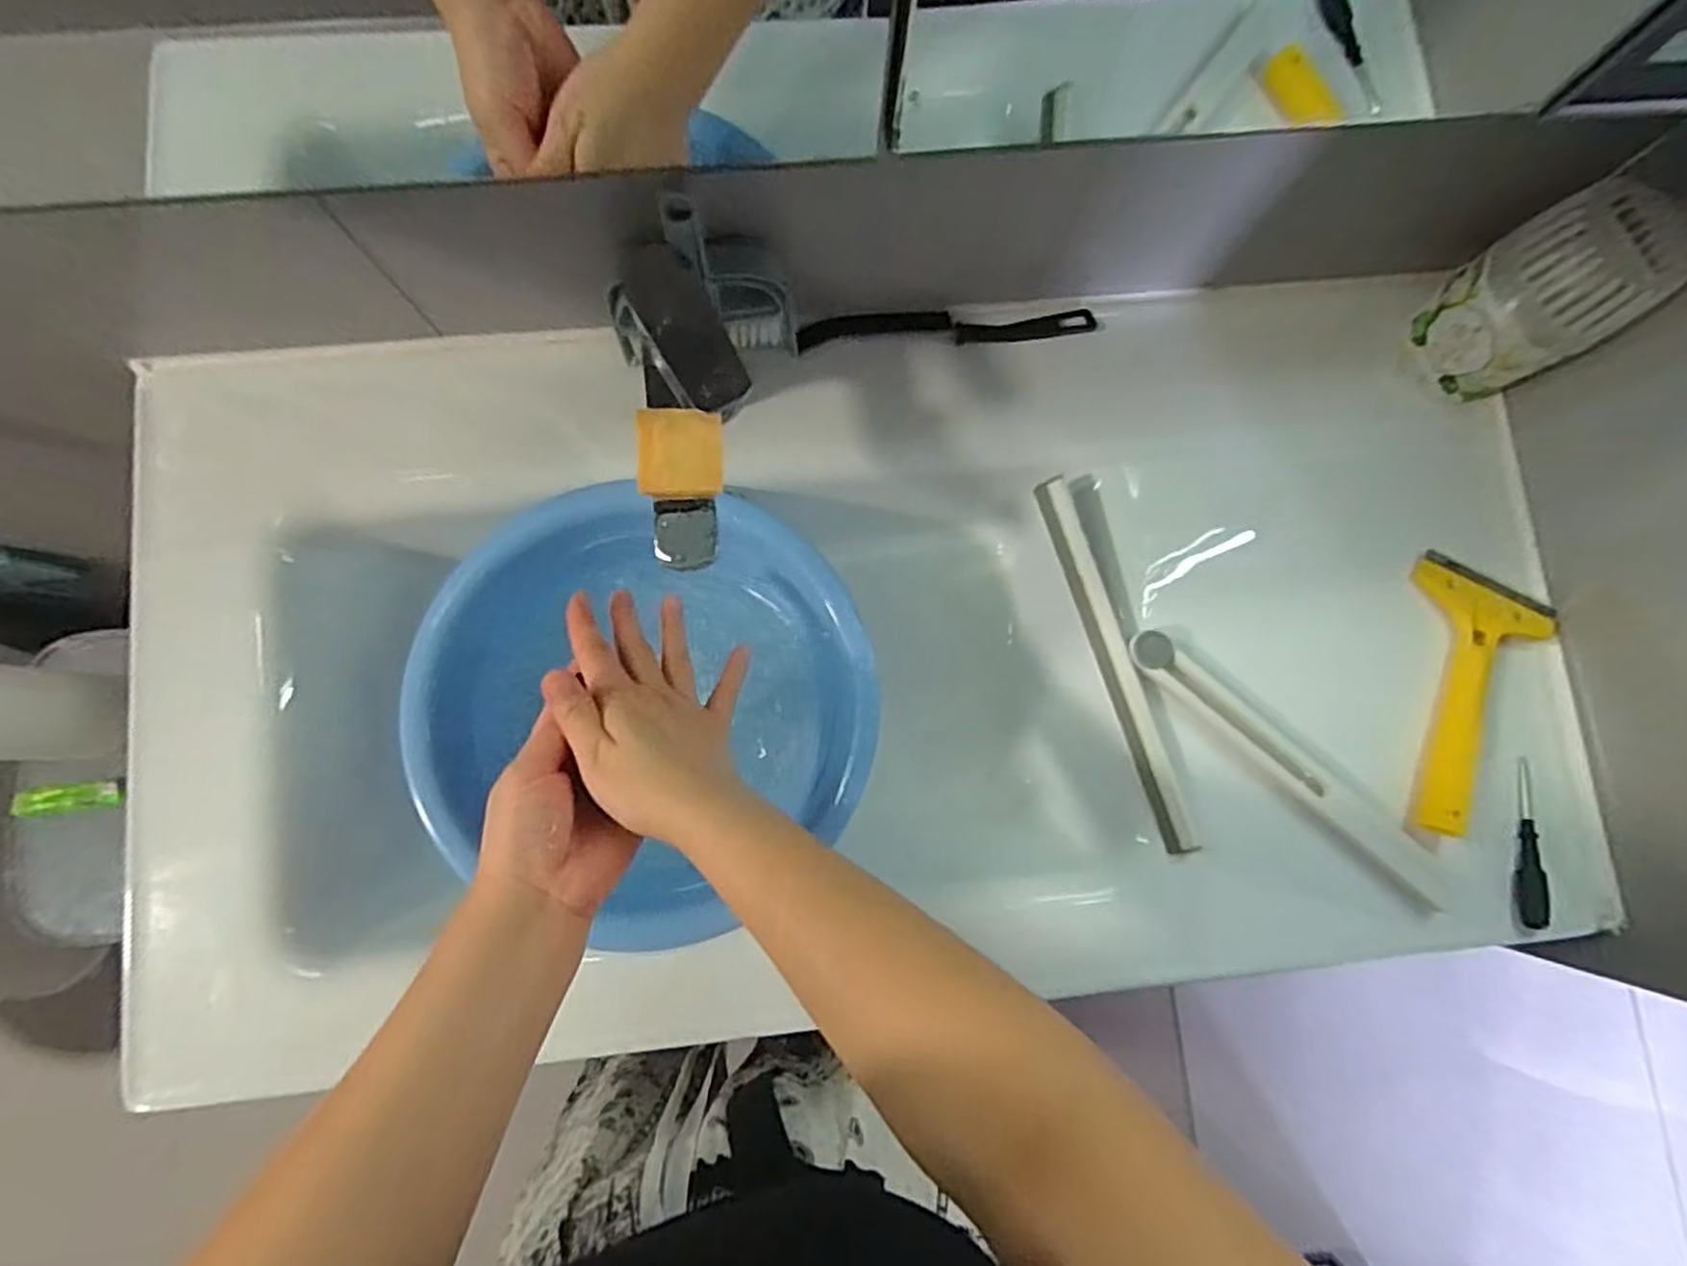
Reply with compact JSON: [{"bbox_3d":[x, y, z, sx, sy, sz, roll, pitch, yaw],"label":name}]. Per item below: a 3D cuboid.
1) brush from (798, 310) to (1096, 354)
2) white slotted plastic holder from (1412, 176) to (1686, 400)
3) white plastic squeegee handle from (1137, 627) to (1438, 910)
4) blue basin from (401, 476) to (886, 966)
[{"bbox_3d":[0.079,-0.232,0.571,0.225,0.023,0.022,-7,83,-4],"label":"brush"},{"bbox_3d":[0.471,-0.227,0.520,0.067,0.126,0.090,-28,84,-6],"label":"white slotted plastic holder"},{"bbox_3d":[0.314,0.091,0.539,0.268,0.017,0.034,41,82,3],"label":"white plastic squeegee handle"},{"bbox_3d":[-0.136,0.049,0.576,0.312,0.091,0.292,0,82,-3],"label":"blue basin"}]

